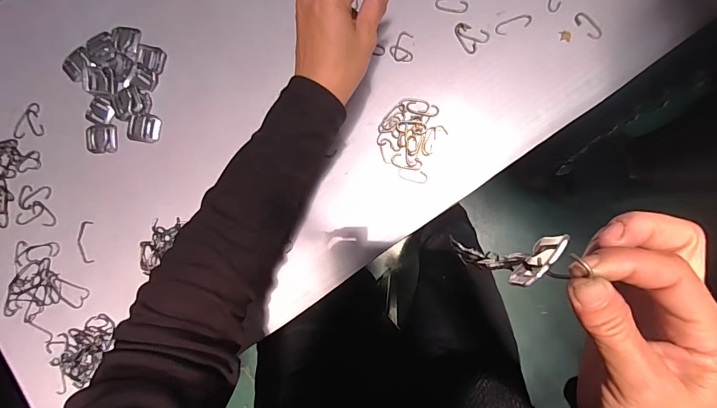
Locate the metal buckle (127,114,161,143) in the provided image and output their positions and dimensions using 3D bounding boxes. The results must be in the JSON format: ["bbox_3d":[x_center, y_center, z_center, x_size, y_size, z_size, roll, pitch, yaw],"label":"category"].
[{"bbox_3d":[-0.236,-0.083,0.400,0.035,0.006,0.030,5,88,6],"label":"metal buckle"}]

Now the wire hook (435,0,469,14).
[{"bbox_3d":[0.096,-0.204,0.377,0.034,0.004,0.014,14,89,6],"label":"wire hook"}]

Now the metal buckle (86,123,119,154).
[{"bbox_3d":[-0.284,-0.073,0.407,0.035,0.006,0.033,2,87,6],"label":"metal buckle"}]

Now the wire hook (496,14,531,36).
[{"bbox_3d":[0.157,-0.182,0.368,0.036,0.004,0.013,-19,85,4],"label":"wire hook"}]

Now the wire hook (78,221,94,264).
[{"bbox_3d":[-0.301,0.042,0.402,0.019,0.005,0.046,-5,87,5],"label":"wire hook"}]

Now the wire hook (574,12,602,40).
[{"bbox_3d":[0.226,-0.175,0.360,0.015,0.004,0.032,-41,84,2],"label":"wire hook"}]

